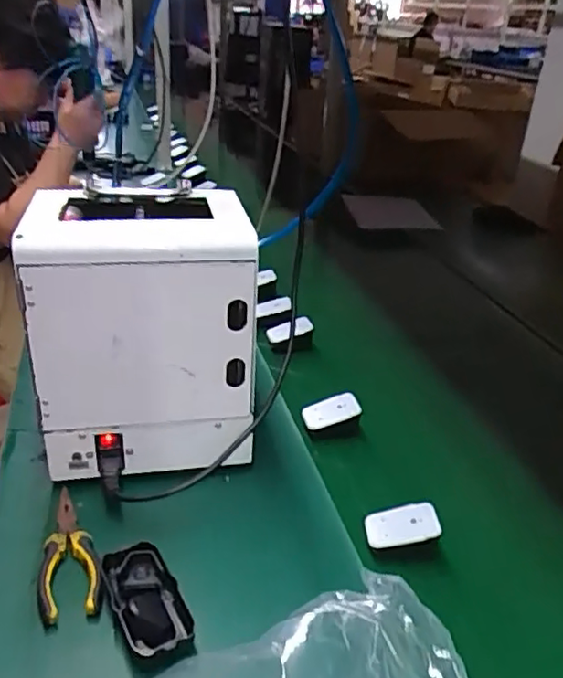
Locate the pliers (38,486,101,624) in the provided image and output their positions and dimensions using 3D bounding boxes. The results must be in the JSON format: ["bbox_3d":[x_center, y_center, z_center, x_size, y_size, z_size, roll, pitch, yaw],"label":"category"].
[{"bbox_3d":[-0.195,0.195,0.568,0.049,0.019,0.143,-6,30,-17],"label":"pliers"}]

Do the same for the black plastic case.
[{"bbox_3d":[-0.111,0.221,0.517,0.054,0.030,0.108,-13,33,-28],"label":"black plastic case"}]

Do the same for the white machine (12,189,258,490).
[{"bbox_3d":[-0.140,-0.002,0.650,0.212,0.265,0.146,0,29,-8],"label":"white machine"}]

